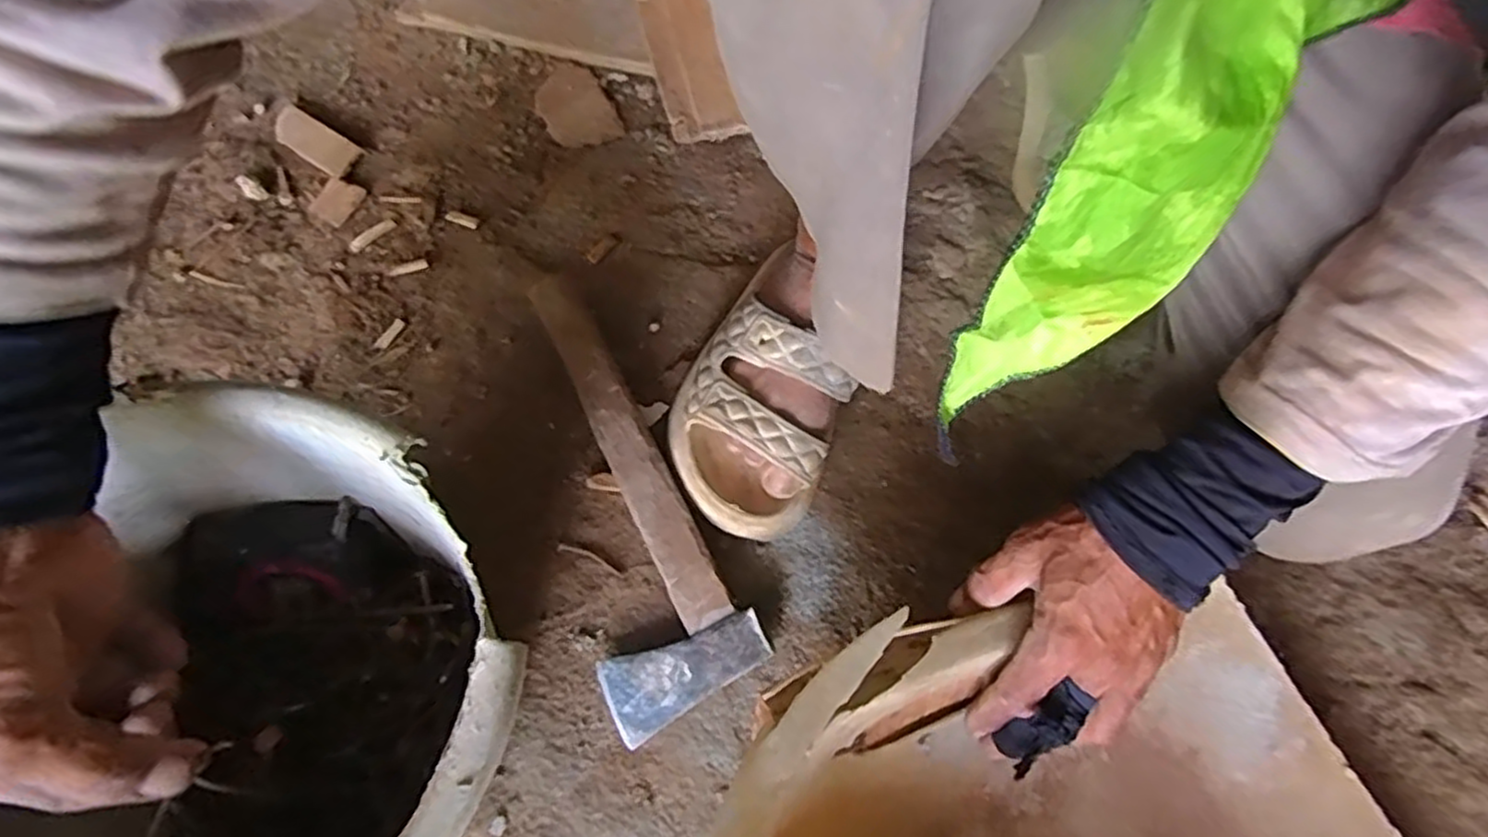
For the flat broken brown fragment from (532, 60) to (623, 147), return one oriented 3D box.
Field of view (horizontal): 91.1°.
[{"bbox_3d":[-0.155,-0.286,0.663,0.062,0.006,0.096,-27,70,-13],"label":"flat broken brown fragment"}]

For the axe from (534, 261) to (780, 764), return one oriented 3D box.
[{"bbox_3d":[-0.089,0.044,0.493,0.098,0.041,0.304,-21,68,-11],"label":"axe"}]

